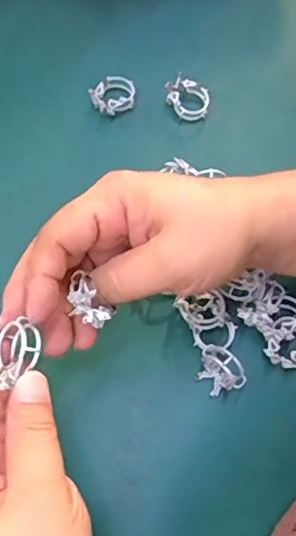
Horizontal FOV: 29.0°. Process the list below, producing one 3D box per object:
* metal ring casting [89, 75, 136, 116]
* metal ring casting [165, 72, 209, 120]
[{"bbox_3d":[-0.022,-0.121,0.399,0.026,0.010,0.032,38,73,12],"label":"metal ring casting"},{"bbox_3d":[0.028,-0.118,0.399,0.033,0.011,0.026,34,72,11],"label":"metal ring casting"}]

